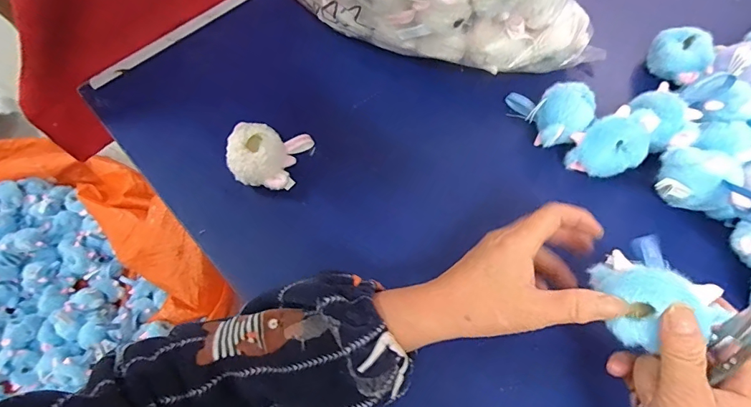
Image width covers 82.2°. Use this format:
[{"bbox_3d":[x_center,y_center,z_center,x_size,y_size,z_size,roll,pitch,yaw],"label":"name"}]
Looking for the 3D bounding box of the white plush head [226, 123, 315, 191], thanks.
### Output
[{"bbox_3d":[-0.102,-0.047,0.406,0.062,0.047,0.071,15,64,10],"label":"white plush head"}]

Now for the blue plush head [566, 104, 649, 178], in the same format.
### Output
[{"bbox_3d":[0.212,-0.050,0.391,0.061,0.050,0.047,-20,63,-8],"label":"blue plush head"}]

